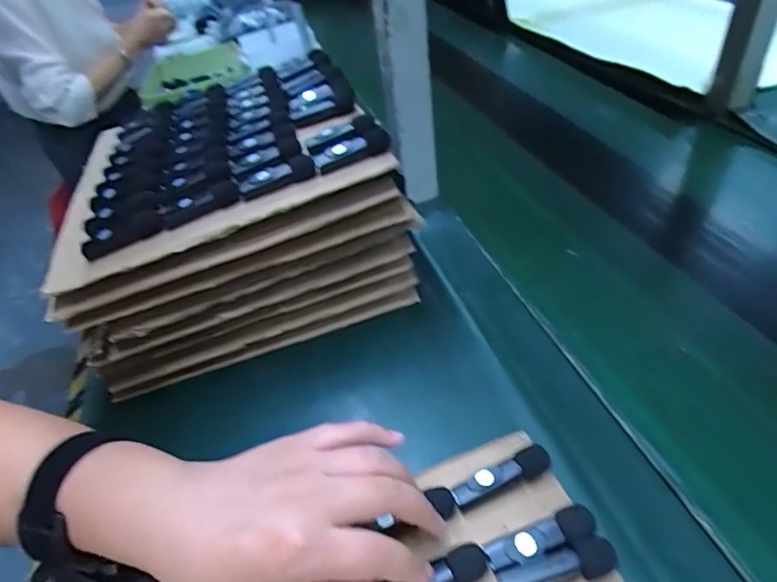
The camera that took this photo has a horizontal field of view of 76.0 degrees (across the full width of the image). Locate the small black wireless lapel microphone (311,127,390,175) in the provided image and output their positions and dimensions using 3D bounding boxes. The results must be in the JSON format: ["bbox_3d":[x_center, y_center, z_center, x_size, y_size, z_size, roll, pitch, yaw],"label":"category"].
[{"bbox_3d":[-0.032,-0.119,0.419,0.065,0.020,0.020,-19,43,4],"label":"small black wireless lapel microphone"}]

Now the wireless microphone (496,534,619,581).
[{"bbox_3d":[0.092,0.153,0.269,0.064,0.020,0.017,-15,42,-7],"label":"wireless microphone"}]

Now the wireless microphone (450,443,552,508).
[{"bbox_3d":[0.071,0.117,0.312,0.065,0.019,0.015,-19,43,-11],"label":"wireless microphone"}]

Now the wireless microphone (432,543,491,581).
[{"bbox_3d":[0.025,0.162,0.277,0.066,0.015,0.016,-20,45,-9],"label":"wireless microphone"}]

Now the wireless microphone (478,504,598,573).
[{"bbox_3d":[0.086,0.143,0.282,0.062,0.021,0.018,-18,43,-10],"label":"wireless microphone"}]

